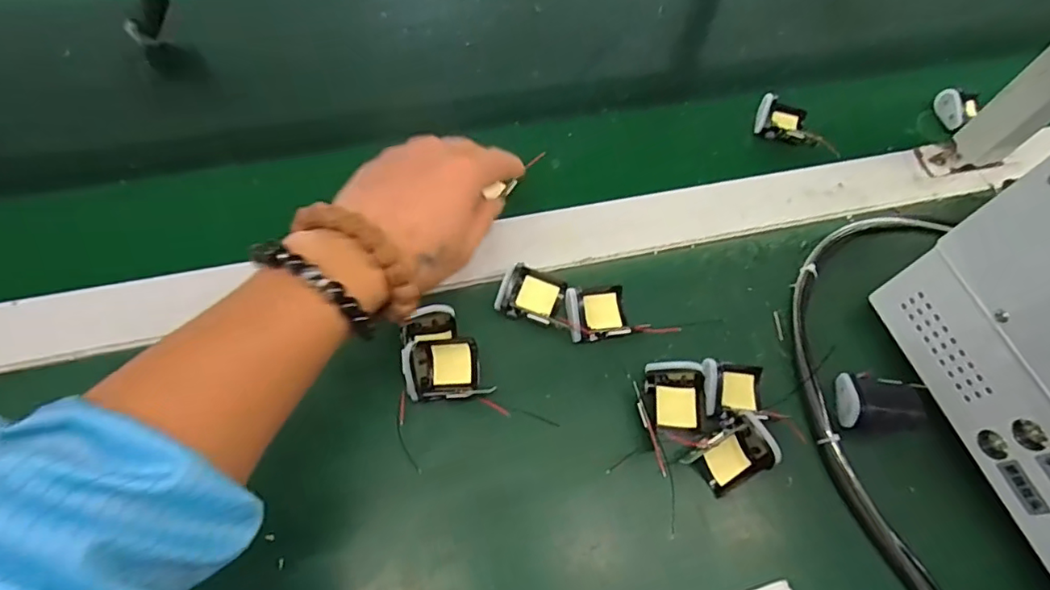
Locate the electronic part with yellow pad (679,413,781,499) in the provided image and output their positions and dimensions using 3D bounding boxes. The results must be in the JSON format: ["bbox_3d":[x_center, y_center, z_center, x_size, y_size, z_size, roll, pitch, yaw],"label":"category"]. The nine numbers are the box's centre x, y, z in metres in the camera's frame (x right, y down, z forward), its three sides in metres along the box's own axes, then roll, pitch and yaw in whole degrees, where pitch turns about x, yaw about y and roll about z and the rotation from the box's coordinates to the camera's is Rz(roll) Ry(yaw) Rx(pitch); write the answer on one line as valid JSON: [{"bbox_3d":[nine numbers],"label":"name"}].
[{"bbox_3d":[0.124,0.098,0.331,0.048,0.024,0.033,-32,71,-17],"label":"electronic part with yellow pad"}]

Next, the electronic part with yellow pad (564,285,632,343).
[{"bbox_3d":[0.049,0.010,0.372,0.044,0.022,0.038,-9,66,-8],"label":"electronic part with yellow pad"}]

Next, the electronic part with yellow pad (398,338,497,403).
[{"bbox_3d":[-0.049,0.047,0.346,0.052,0.022,0.038,0,65,-4],"label":"electronic part with yellow pad"}]

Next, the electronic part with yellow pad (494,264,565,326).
[{"bbox_3d":[0.005,-0.001,0.376,0.039,0.016,0.042,25,66,7],"label":"electronic part with yellow pad"}]

